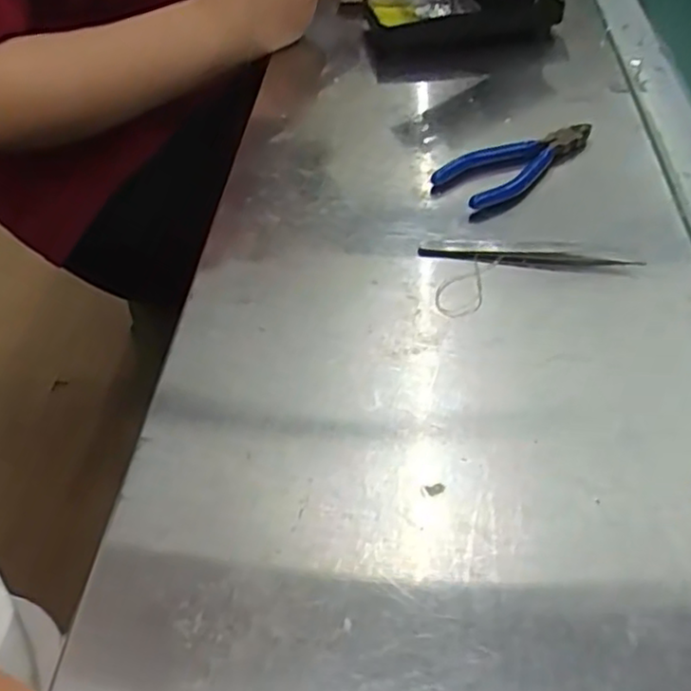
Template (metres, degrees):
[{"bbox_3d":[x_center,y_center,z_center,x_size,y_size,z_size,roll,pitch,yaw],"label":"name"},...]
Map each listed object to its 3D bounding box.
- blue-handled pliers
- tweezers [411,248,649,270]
[{"bbox_3d":[0.117,-0.130,0.497,0.124,0.015,0.047,-33,52,-24],"label":"blue-handled pliers"},{"bbox_3d":[0.110,-0.053,0.425,0.130,0.006,0.014,4,47,8],"label":"tweezers"}]

